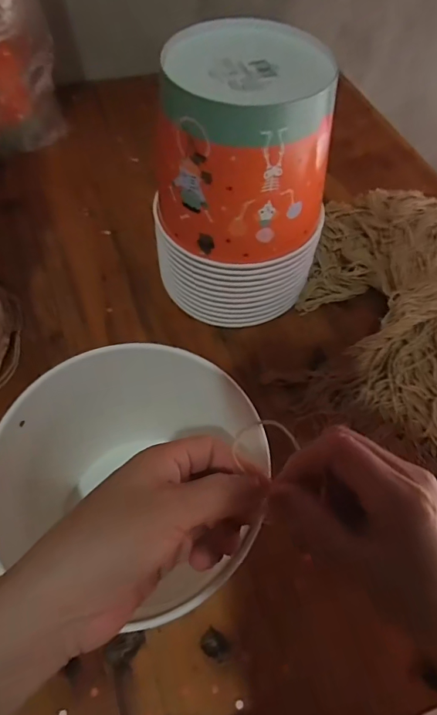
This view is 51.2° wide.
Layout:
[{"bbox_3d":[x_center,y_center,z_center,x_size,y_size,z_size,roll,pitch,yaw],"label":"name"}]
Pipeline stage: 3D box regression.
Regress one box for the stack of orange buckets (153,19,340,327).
[{"bbox_3d":[0.026,-0.152,0.423,0.145,0.212,0.150,22,61,11],"label":"stack of orange buckets"}]

